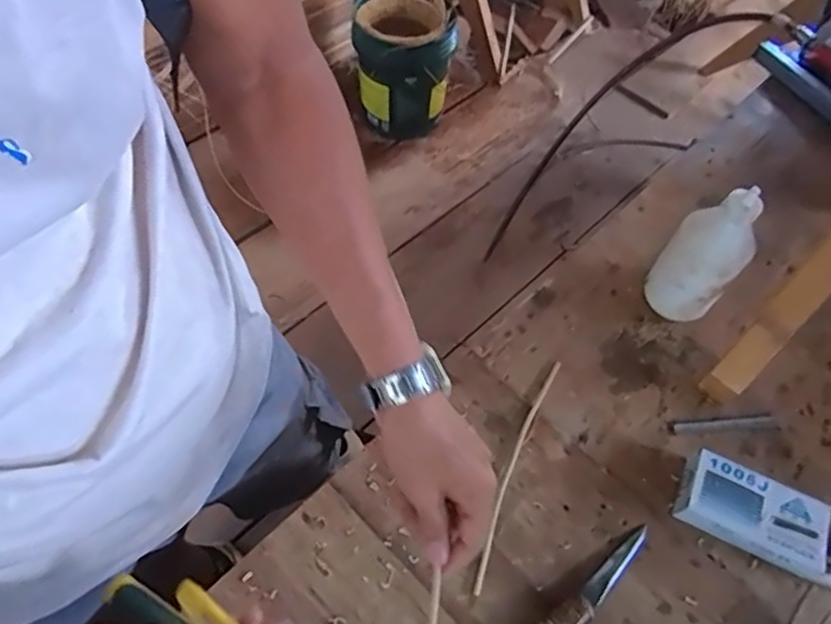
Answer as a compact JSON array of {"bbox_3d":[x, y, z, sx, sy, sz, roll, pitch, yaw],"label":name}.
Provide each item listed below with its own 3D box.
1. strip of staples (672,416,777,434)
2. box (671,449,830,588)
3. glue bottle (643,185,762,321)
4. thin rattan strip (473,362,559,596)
[{"bbox_3d":[0.312,0.113,0.615,0.110,0.004,0.012,-3,58,-7],"label":"strip of staples"},{"bbox_3d":[0.319,0.189,0.551,0.155,0.037,0.066,24,59,10],"label":"box"},{"bbox_3d":[0.288,-0.053,0.627,0.055,0.168,0.070,-15,60,-14],"label":"glue bottle"},{"bbox_3d":[0.094,0.144,0.575,0.014,0.012,0.235,22,58,9],"label":"thin rattan strip"}]

